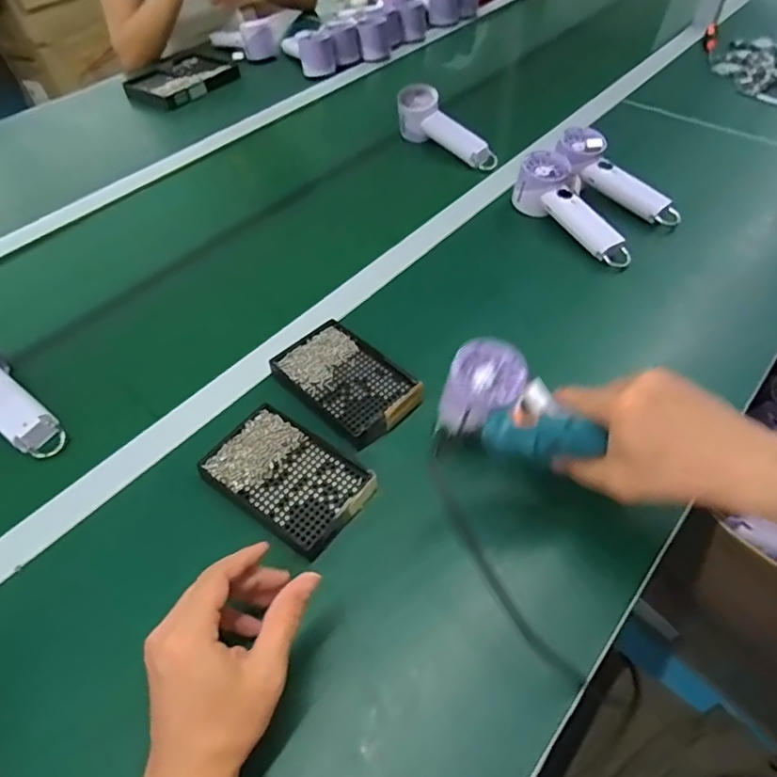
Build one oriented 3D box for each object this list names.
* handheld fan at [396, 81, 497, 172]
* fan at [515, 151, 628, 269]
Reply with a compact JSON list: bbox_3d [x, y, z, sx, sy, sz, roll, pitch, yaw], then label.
[{"bbox_3d":[0.093,-0.401,0.864,0.059,0.073,0.190,-38,71,-24],"label":"handheld fan"},{"bbox_3d":[0.235,-0.230,0.697,0.065,0.057,0.189,-23,54,-15],"label":"fan"}]

